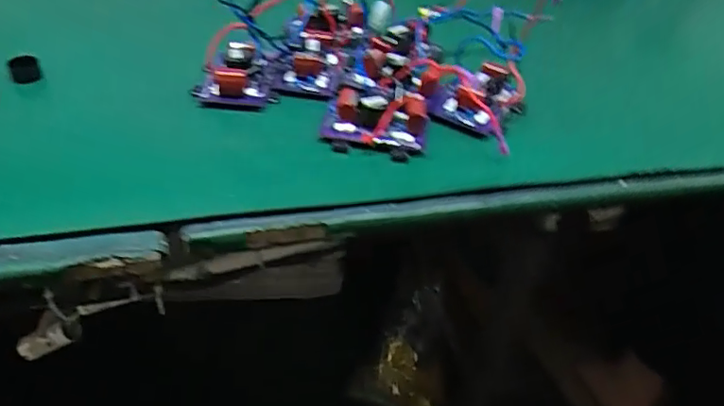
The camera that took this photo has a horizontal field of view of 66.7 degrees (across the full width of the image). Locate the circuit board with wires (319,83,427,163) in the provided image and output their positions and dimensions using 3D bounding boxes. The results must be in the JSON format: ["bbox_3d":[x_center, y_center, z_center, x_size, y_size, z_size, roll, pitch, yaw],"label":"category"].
[{"bbox_3d":[0.013,-0.079,0.512,0.098,0.034,0.081,10,42,6],"label":"circuit board with wires"}]

